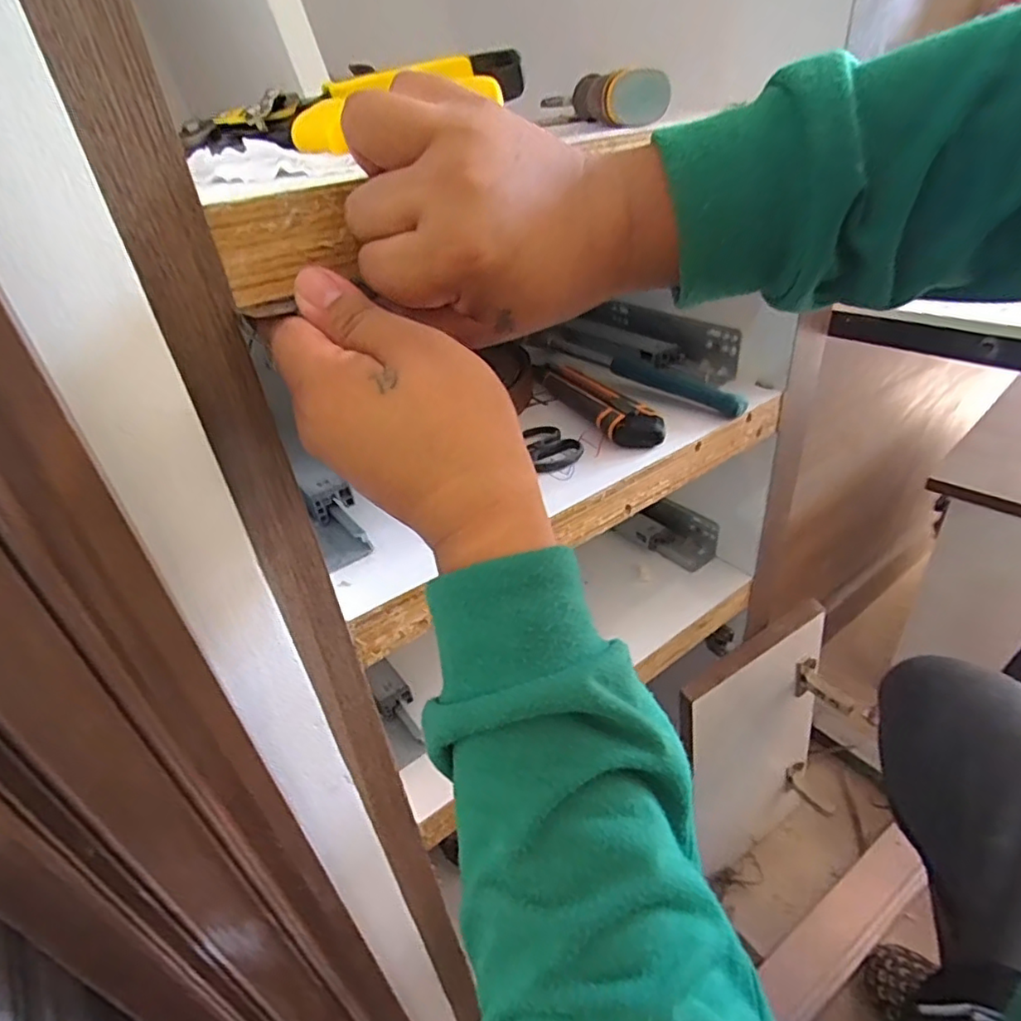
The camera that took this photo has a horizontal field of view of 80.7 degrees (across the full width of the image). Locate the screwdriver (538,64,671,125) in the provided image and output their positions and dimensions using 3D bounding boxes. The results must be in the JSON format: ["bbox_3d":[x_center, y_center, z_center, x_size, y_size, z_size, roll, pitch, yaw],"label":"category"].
[{"bbox_3d":[0.055,-0.293,0.426,0.030,0.027,0.214,-11,35,-6],"label":"screwdriver"}]

